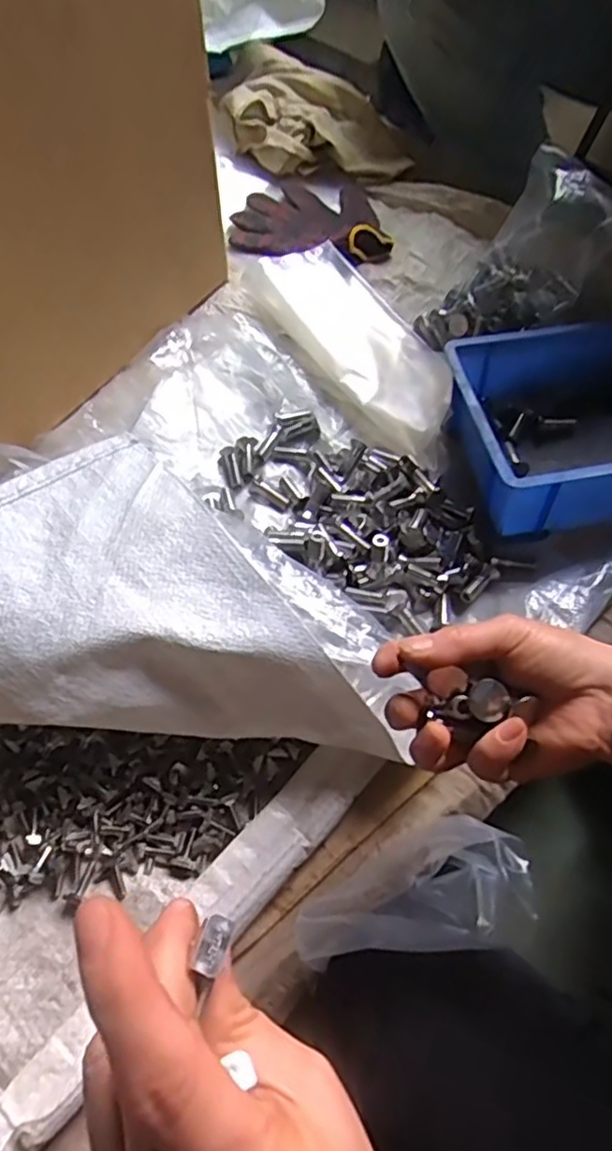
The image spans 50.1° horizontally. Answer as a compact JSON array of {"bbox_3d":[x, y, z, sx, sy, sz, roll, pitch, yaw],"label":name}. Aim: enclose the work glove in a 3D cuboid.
[{"bbox_3d":[0.010,-0.383,0.693,0.176,0.033,0.118,17,65,11],"label":"work glove"}]

